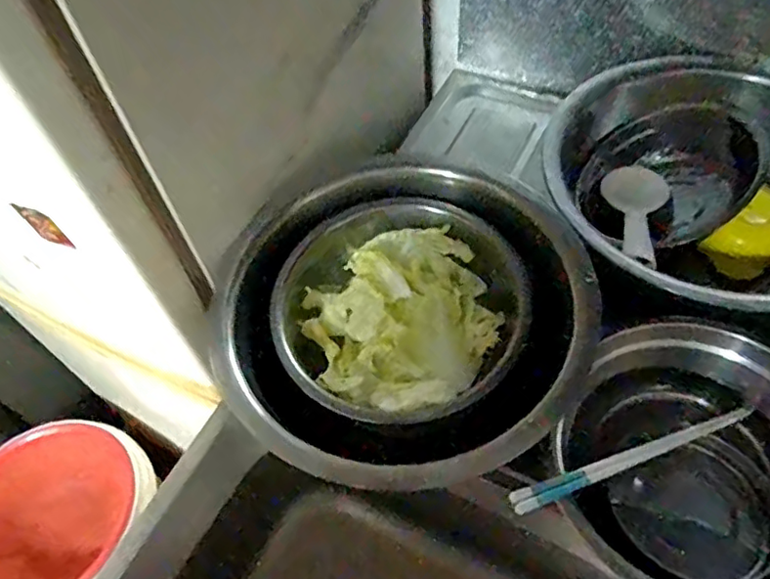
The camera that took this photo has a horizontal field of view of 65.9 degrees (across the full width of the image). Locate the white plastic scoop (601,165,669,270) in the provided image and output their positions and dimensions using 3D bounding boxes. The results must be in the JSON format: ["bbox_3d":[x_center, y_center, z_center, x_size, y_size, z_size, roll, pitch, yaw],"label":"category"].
[{"bbox_3d":[0.258,-0.072,0.609,0.063,0.030,0.161,11,42,12],"label":"white plastic scoop"}]

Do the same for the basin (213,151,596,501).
[{"bbox_3d":[0.013,0.024,0.542,0.314,0.092,0.290,-2,55,3],"label":"basin"}]

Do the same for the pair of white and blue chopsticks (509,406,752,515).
[{"bbox_3d":[0.199,0.128,0.462,0.234,0.008,0.014,-12,54,-21],"label":"pair of white and blue chopsticks"}]

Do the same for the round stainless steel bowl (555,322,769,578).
[{"bbox_3d":[0.244,0.132,0.462,0.199,0.068,0.202,-2,55,3],"label":"round stainless steel bowl"}]

